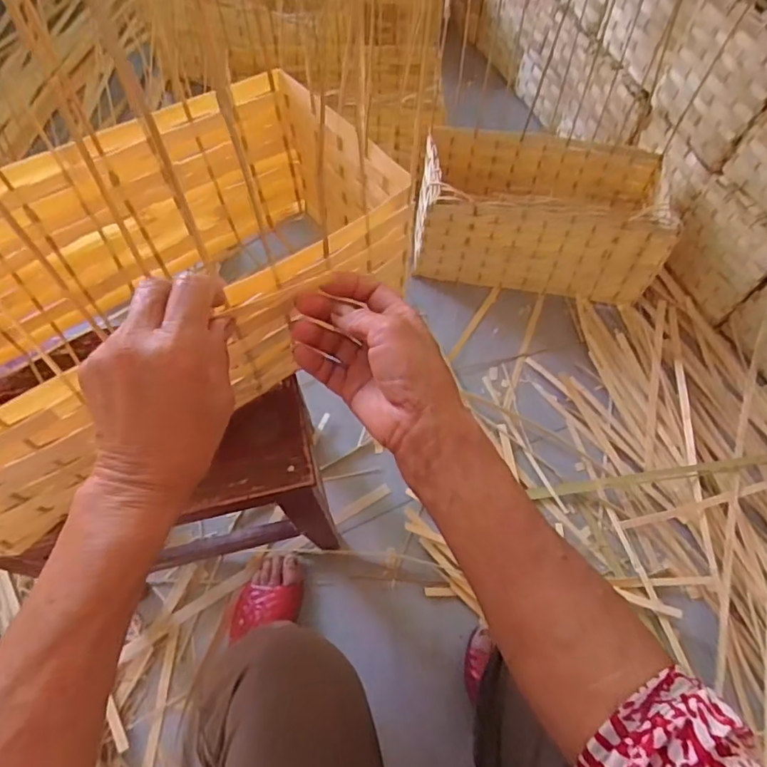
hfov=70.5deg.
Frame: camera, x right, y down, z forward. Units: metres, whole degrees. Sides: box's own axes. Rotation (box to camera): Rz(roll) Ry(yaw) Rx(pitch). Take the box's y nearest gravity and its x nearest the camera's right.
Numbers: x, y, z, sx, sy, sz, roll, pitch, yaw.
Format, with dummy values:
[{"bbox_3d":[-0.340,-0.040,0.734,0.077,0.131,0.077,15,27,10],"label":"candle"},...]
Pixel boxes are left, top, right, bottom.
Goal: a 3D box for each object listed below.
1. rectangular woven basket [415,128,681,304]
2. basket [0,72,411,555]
[{"bbox_3d":[0.288,-0.315,1.009,0.434,0.189,0.230,7,66,1],"label":"rectangular woven basket"},{"bbox_3d":[-0.208,-0.072,0.472,0.434,0.183,0.219,-35,72,-16],"label":"basket"}]

